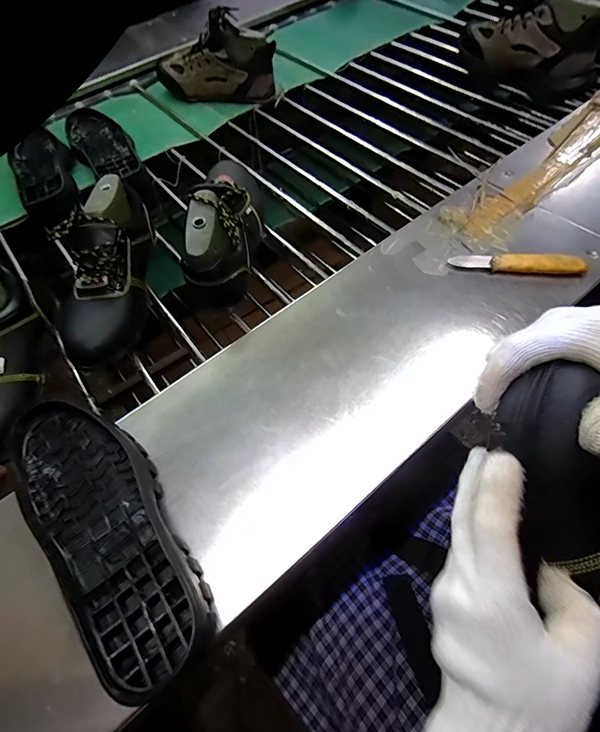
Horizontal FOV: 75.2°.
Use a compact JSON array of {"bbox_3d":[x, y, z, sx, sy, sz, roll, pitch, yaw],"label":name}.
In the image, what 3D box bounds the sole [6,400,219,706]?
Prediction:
[{"bbox_3d":[-0.179,0.136,0.356,0.112,0.043,0.290,-41,65,-20],"label":"sole"}]

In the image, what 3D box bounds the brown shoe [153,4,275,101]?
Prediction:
[{"bbox_3d":[-0.182,-0.637,0.816,0.263,0.130,0.099,3,59,4],"label":"brown shoe"}]

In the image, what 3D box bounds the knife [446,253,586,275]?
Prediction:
[{"bbox_3d":[0.279,-0.131,0.497,0.161,0.021,0.032,2,59,4],"label":"knife"}]

